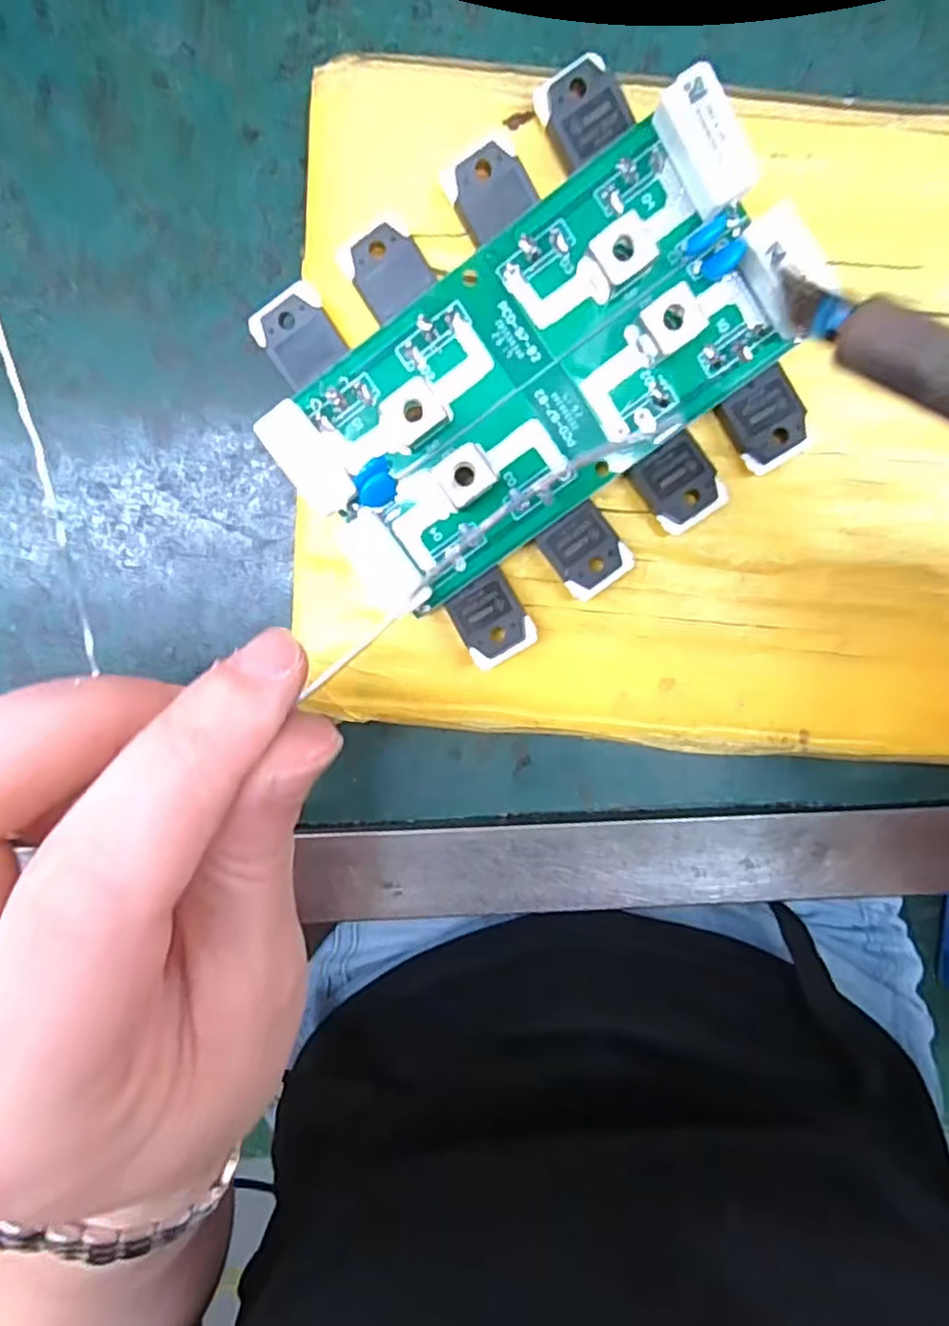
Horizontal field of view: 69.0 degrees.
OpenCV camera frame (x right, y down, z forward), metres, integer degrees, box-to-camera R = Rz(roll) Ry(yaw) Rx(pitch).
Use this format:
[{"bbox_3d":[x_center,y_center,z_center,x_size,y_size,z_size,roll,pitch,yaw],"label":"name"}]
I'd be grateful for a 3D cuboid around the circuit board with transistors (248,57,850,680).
[{"bbox_3d":[0.013,-0.059,0.145,0.104,0.022,0.086,-35,100,6],"label":"circuit board with transistors"}]

